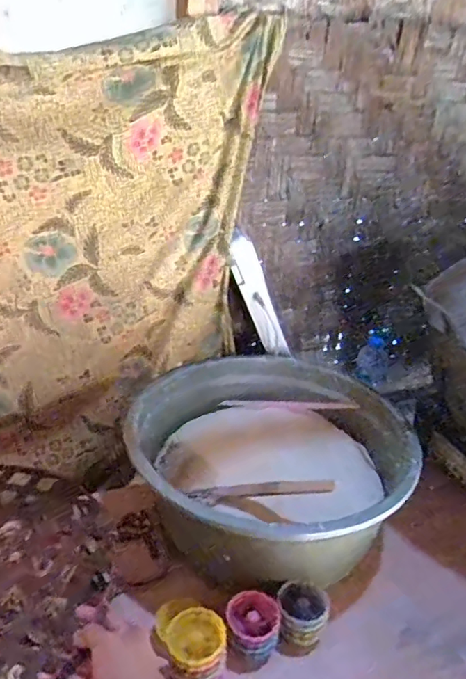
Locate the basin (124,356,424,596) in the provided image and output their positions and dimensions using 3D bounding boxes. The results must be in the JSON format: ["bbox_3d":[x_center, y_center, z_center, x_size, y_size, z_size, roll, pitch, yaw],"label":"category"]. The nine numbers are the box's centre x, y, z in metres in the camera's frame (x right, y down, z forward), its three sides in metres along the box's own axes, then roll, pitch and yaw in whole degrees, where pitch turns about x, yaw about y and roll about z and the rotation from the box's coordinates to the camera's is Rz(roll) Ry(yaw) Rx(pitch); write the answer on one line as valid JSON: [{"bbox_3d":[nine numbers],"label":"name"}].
[{"bbox_3d":[0.055,0.190,0.823,0.392,0.164,0.392,1,27,0],"label":"basin"}]

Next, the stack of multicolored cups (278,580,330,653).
[{"bbox_3d":[0.087,0.338,0.650,0.063,0.043,0.069,5,27,7],"label":"stack of multicolored cups"}]

